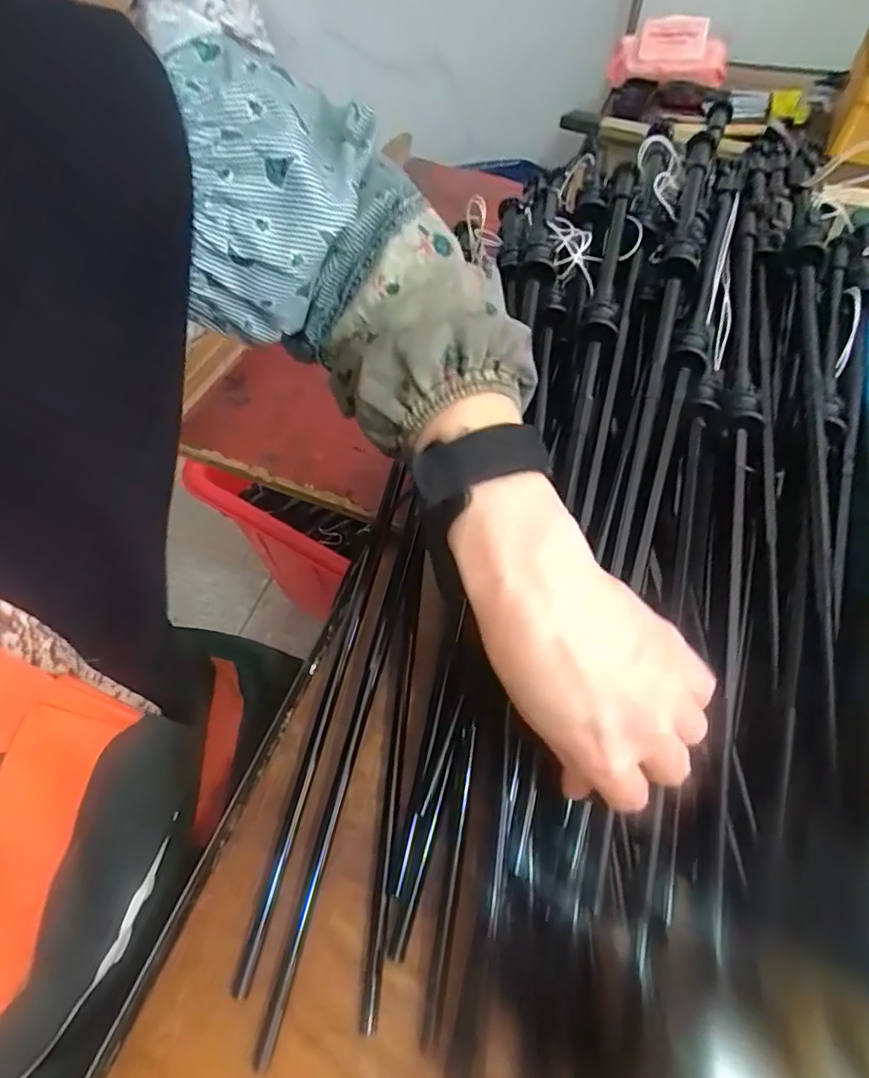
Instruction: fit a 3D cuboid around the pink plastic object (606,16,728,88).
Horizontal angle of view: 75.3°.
[{"bbox_3d":[0.384,-0.781,0.898,0.186,0.074,0.085,3,56,4],"label":"pink plastic object"}]

